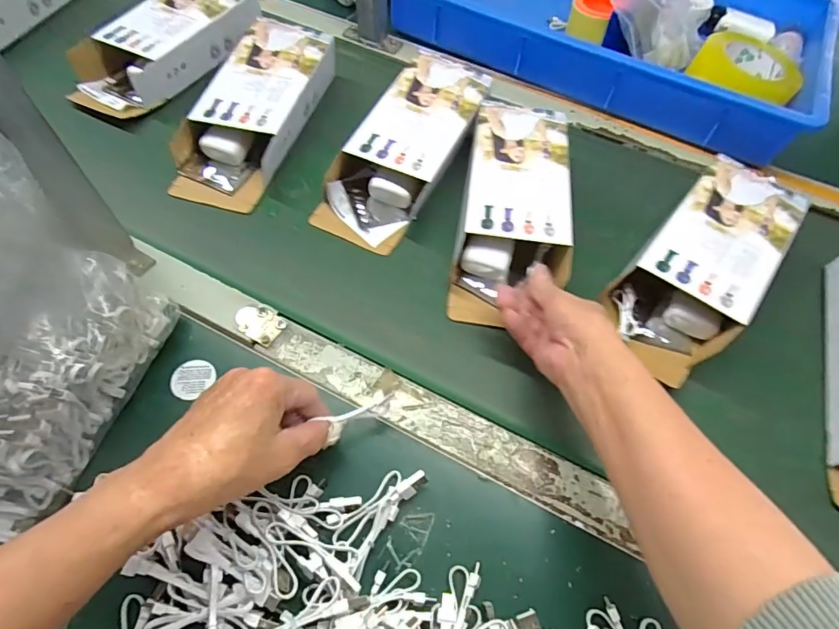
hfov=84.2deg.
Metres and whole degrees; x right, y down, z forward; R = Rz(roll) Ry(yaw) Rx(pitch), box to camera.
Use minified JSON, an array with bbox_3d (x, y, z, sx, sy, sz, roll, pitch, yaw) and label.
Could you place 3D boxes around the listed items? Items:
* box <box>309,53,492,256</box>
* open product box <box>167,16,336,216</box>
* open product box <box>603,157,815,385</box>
[{"bbox_3d":[-0.009,-0.183,0.507,0.103,0.056,0.249,25,66,17],"label":"box"},{"bbox_3d":[-0.183,-0.231,0.522,0.108,0.055,0.247,16,63,13],"label":"open product box"},{"bbox_3d":[0.272,-0.047,0.445,0.105,0.057,0.252,38,70,22],"label":"open product box"}]

